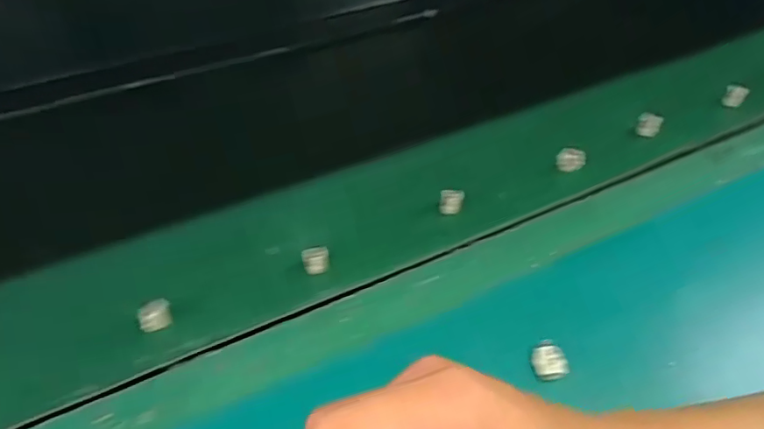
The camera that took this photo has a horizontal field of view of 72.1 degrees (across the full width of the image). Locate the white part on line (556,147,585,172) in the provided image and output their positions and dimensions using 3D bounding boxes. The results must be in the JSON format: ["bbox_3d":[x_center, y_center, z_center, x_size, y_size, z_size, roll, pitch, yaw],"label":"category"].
[{"bbox_3d":[0.196,-0.057,0.545,0.026,0.021,0.015,1,47,0],"label":"white part on line"}]

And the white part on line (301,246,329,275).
[{"bbox_3d":[-0.058,0.040,0.457,0.022,0.016,0.018,-6,48,-7],"label":"white part on line"}]

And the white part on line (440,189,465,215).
[{"bbox_3d":[0.068,-0.012,0.511,0.022,0.020,0.015,5,47,3],"label":"white part on line"}]

